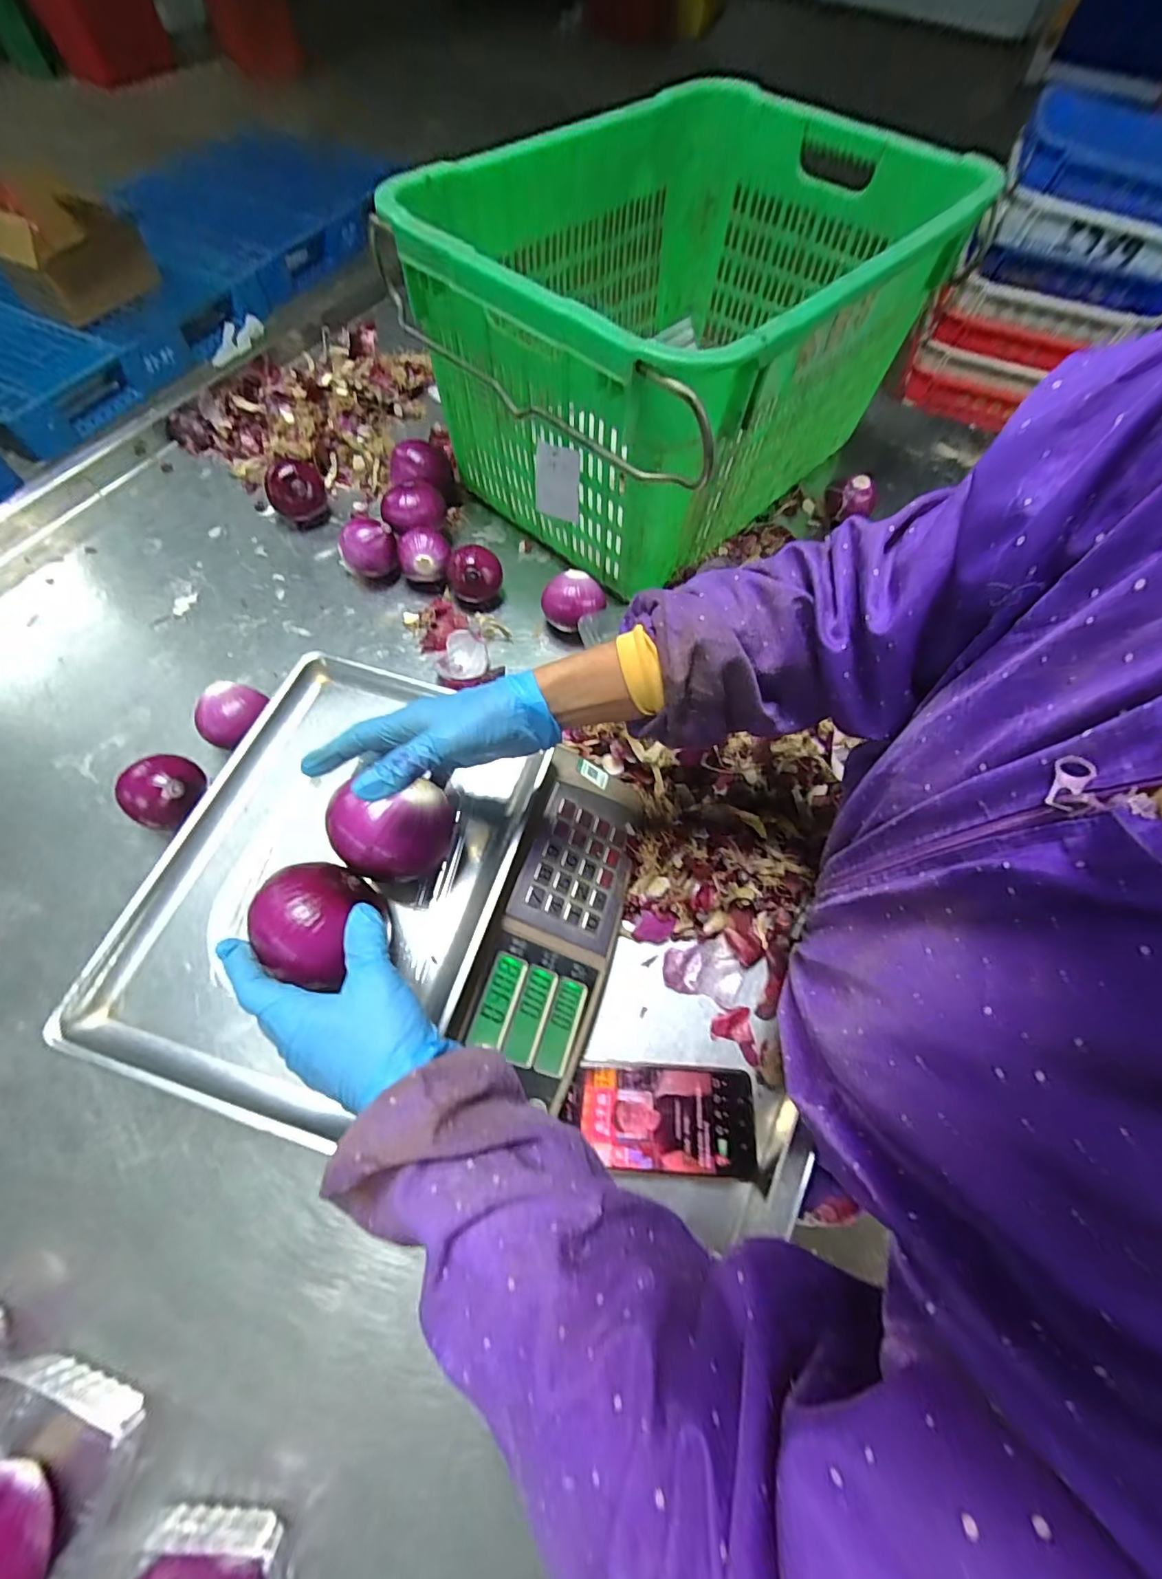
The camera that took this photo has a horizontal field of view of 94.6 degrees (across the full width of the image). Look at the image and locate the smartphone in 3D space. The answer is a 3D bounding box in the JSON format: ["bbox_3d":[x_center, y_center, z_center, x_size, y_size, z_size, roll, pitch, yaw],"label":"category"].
[{"bbox_3d":[0.064,0.265,0.433,0.147,0.005,0.075,2,63,2],"label":"smartphone"}]

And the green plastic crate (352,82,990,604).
[{"bbox_3d":[0.143,-0.594,0.703,0.472,0.304,0.663,39,69,15],"label":"green plastic crate"}]

